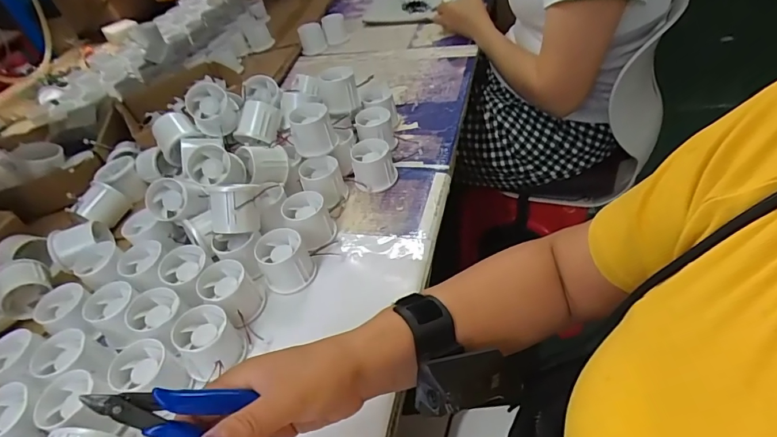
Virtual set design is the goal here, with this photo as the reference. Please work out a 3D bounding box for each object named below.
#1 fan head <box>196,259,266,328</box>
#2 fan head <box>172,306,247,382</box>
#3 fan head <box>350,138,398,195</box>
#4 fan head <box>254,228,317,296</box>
[{"bbox_3d":[-0.166,0.081,0.466,0.057,0.051,0.056,-29,45,-16],"label":"fan head"},{"bbox_3d":[-0.175,0.119,0.423,0.056,0.044,0.056,-7,44,7],"label":"fan head"},{"bbox_3d":[-0.019,-0.071,0.581,0.056,0.053,0.050,-12,43,2],"label":"fan head"},{"bbox_3d":[-0.114,0.049,0.484,0.056,0.052,0.053,-7,44,7],"label":"fan head"}]

